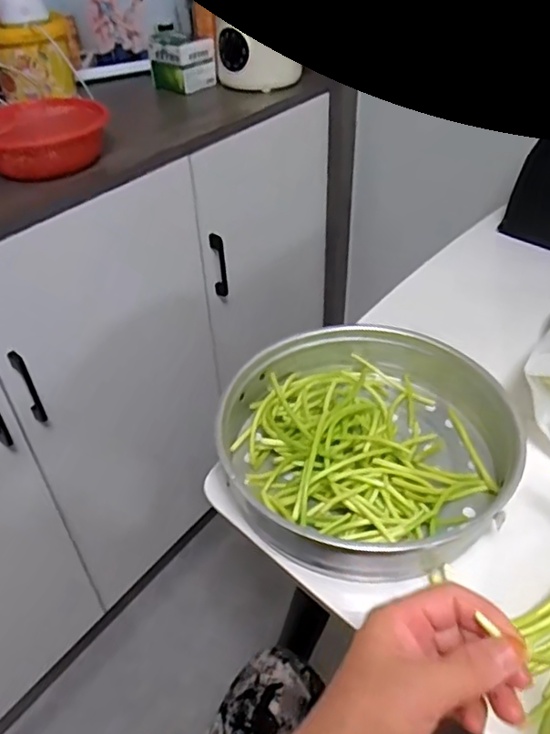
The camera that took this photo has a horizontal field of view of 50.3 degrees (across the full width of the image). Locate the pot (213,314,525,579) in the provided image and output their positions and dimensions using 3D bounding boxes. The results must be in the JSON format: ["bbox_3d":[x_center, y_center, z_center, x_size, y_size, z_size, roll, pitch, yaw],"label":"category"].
[{"bbox_3d":[0.087,0.067,0.554,0.255,0.085,0.257,14,44,19],"label":"pot"}]

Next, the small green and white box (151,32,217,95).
[{"bbox_3d":[-0.165,-0.540,1.040,0.091,0.087,0.072,25,48,28],"label":"small green and white box"}]

